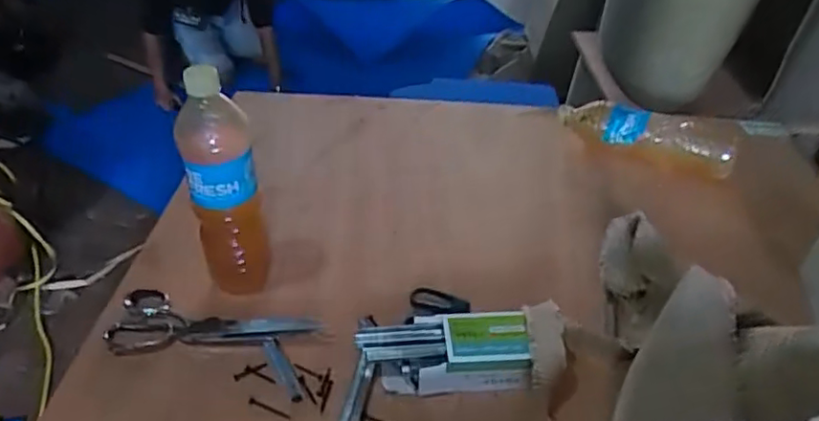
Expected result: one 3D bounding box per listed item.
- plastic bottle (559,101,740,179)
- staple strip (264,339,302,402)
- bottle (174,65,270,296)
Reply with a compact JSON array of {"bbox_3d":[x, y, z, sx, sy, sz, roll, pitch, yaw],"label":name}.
[{"bbox_3d":[0.368,-0.125,0.937,0.268,0.061,0.059,19,42,19],"label":"plastic bottle"},{"bbox_3d":[-0.135,0.170,0.643,0.014,0.007,0.084,-20,45,-25],"label":"staple strip"},{"bbox_3d":[-0.204,-0.020,0.669,0.079,0.269,0.077,-14,42,-19],"label":"bottle"}]

